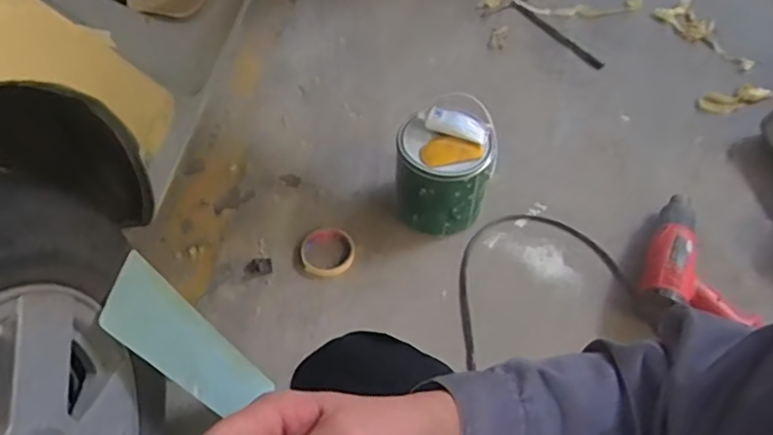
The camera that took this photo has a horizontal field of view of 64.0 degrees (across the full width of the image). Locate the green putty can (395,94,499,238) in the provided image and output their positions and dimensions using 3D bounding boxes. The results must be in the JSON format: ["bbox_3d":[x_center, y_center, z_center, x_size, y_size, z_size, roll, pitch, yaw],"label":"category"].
[{"bbox_3d":[0.099,-0.086,1.047,0.154,0.186,0.154,1,52,-1],"label":"green putty can"}]

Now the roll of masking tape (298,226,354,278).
[{"bbox_3d":[-0.099,0.056,1.037,0.091,0.025,0.092,1,52,-1],"label":"roll of masking tape"}]

